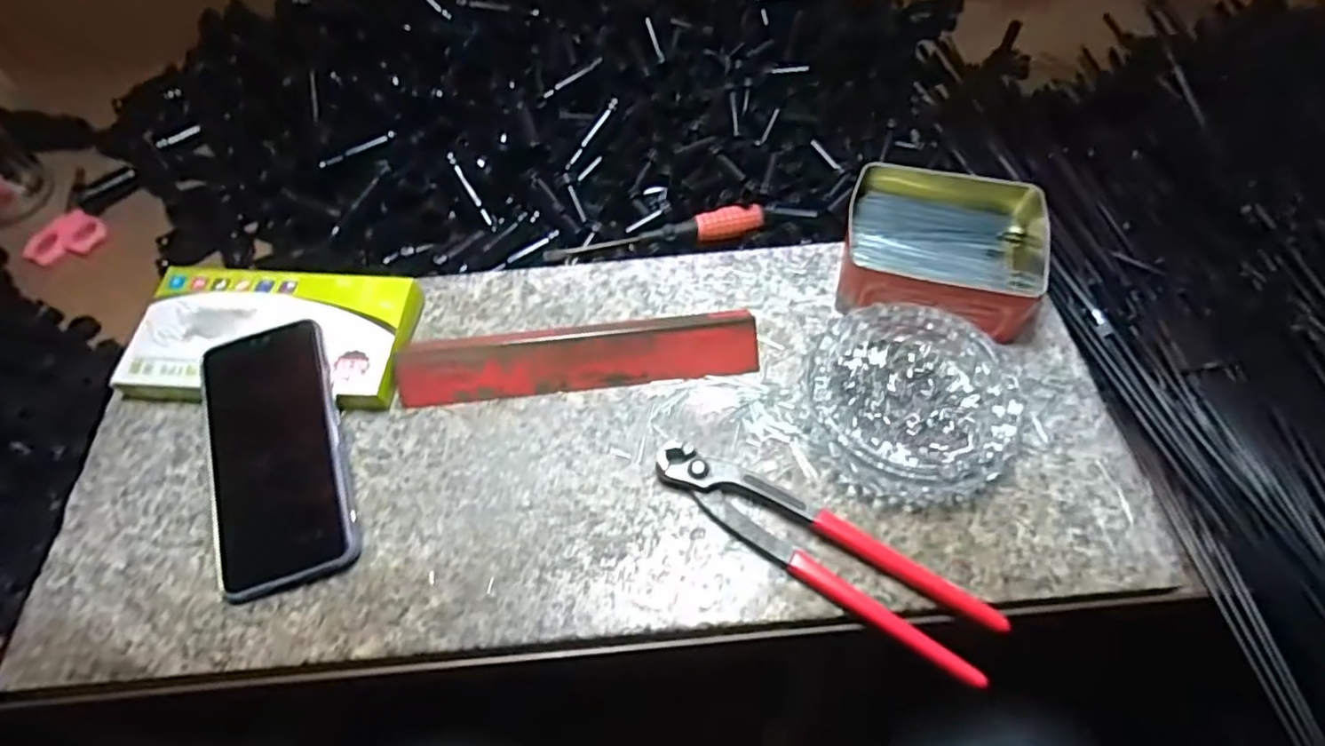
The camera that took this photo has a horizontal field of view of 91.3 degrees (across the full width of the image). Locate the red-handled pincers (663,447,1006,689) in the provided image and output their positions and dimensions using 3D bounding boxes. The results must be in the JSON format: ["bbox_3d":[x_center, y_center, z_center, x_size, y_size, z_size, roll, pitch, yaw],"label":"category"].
[{"bbox_3d":[0.085,0.093,0.358,0.196,0.016,0.043,30,65,19],"label":"red-handled pincers"}]

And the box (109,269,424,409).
[{"bbox_3d":[-0.259,-0.025,0.436,0.179,0.033,0.096,1,59,4],"label":"box"}]

